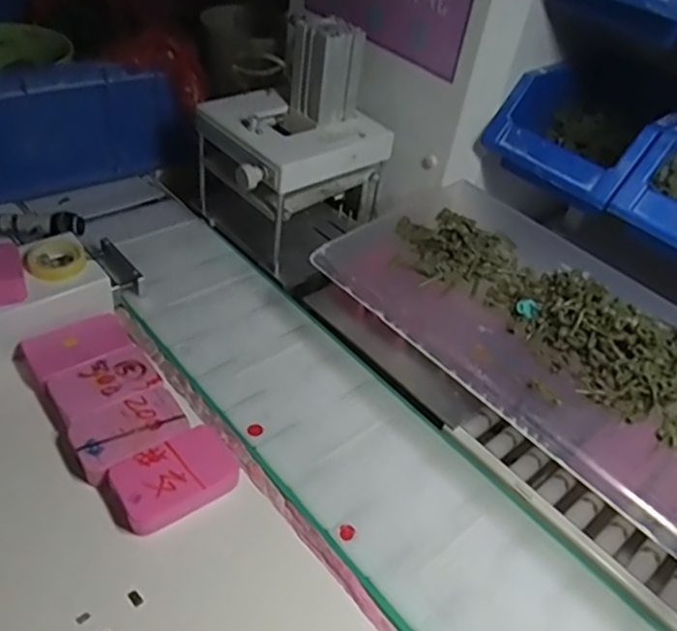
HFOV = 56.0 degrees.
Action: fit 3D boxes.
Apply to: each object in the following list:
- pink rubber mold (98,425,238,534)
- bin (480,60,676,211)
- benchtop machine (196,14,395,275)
[{"bbox_3d":[-0.103,0.102,0.401,0.079,0.017,0.049,-24,51,-29],"label":"pink rubber mold"},{"bbox_3d":[0.211,-0.155,0.527,0.144,0.069,0.123,-25,52,-33],"label":"bin"},{"bbox_3d":[-0.042,-0.160,0.574,0.152,0.176,0.130,-22,51,-30],"label":"benchtop machine"}]

